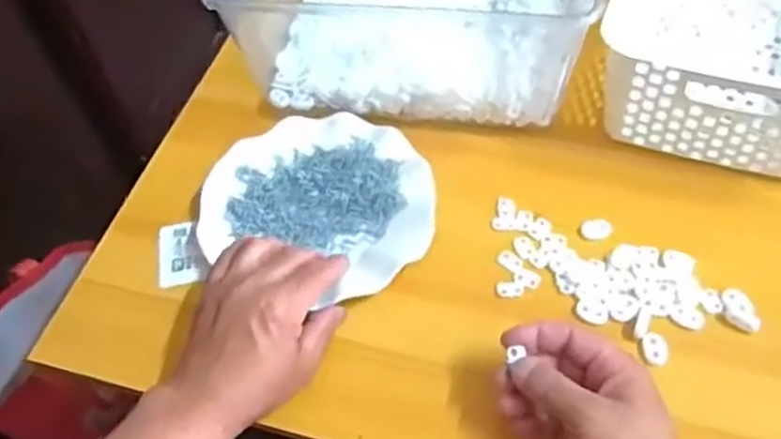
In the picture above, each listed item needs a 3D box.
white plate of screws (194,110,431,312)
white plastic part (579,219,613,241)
[{"bbox_3d":[-0.051,-0.019,0.604,0.184,0.023,0.161,21,58,19],"label":"white plate of screws"},{"bbox_3d":[0.160,0.007,0.580,0.023,0.009,0.017,-4,54,2],"label":"white plastic part"}]

